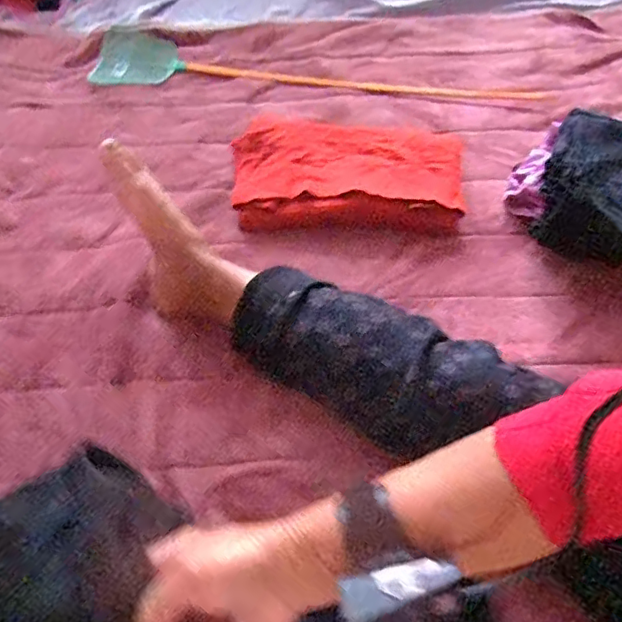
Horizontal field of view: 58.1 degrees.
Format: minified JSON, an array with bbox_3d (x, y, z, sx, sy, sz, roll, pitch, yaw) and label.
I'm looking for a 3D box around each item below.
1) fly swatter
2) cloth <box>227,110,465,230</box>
[{"bbox_3d":[-0.004,-0.382,0.918,0.728,0.008,0.126,11,59,6],"label":"fly swatter"},{"bbox_3d":[0.051,-0.197,0.794,0.322,0.034,0.217,5,58,3],"label":"cloth"}]

